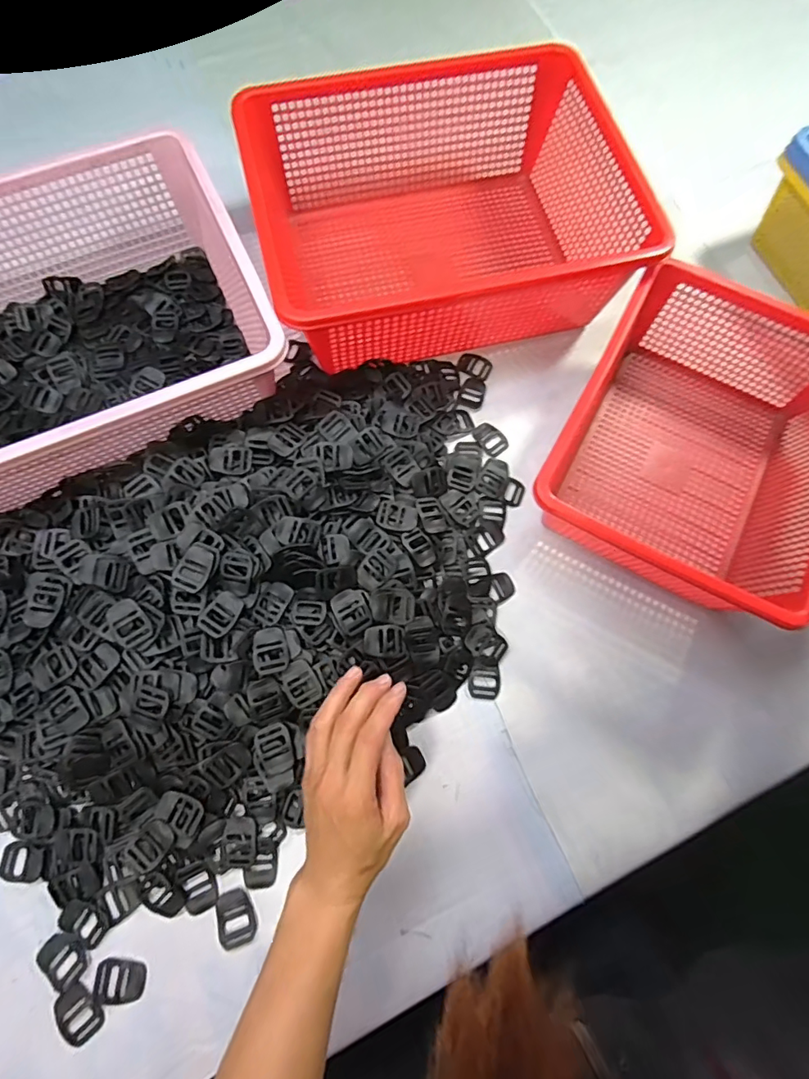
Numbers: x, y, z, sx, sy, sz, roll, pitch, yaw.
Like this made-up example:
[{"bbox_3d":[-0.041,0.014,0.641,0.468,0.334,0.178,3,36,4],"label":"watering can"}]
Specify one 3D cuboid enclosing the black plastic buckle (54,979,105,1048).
[{"bbox_3d":[-0.250,0.364,0.382,0.031,0.004,0.039,-31,75,-8],"label":"black plastic buckle"}]

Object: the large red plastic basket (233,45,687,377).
[{"bbox_3d":[0.034,-0.356,0.548,0.366,0.128,0.307,-12,73,-2],"label":"large red plastic basket"}]

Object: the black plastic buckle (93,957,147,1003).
[{"bbox_3d":[-0.223,0.344,0.390,0.038,0.004,0.028,-2,73,0],"label":"black plastic buckle"}]

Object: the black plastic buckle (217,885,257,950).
[{"bbox_3d":[-0.136,0.306,0.404,0.030,0.004,0.039,-21,74,-5],"label":"black plastic buckle"}]

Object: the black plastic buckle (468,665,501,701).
[{"bbox_3d":[0.075,0.132,0.463,0.030,0.004,0.030,1,73,2],"label":"black plastic buckle"}]

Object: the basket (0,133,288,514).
[{"bbox_3d":[-0.339,-0.212,0.501,0.370,0.127,0.322,-25,74,-6],"label":"basket"}]

